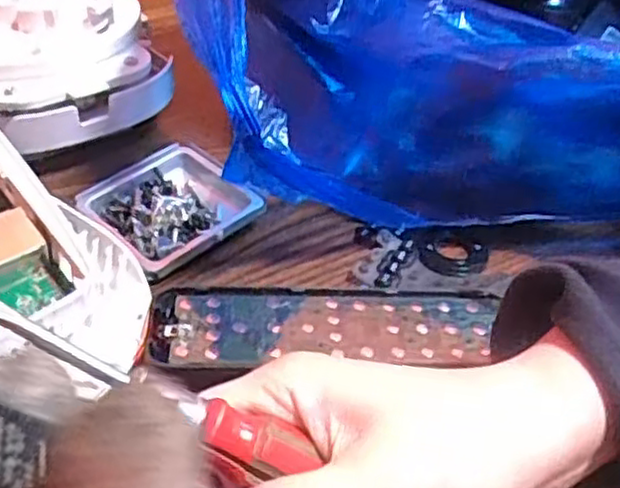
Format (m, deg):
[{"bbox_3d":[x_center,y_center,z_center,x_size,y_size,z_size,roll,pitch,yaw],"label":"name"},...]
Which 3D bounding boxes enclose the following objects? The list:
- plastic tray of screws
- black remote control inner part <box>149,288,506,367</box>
[{"bbox_3d":[-0.067,-0.019,0.357,0.068,0.019,0.074,-24,47,-33],"label":"plastic tray of screws"},{"bbox_3d":[0.006,0.036,0.296,0.137,0.011,0.040,1,38,-6],"label":"black remote control inner part"}]

